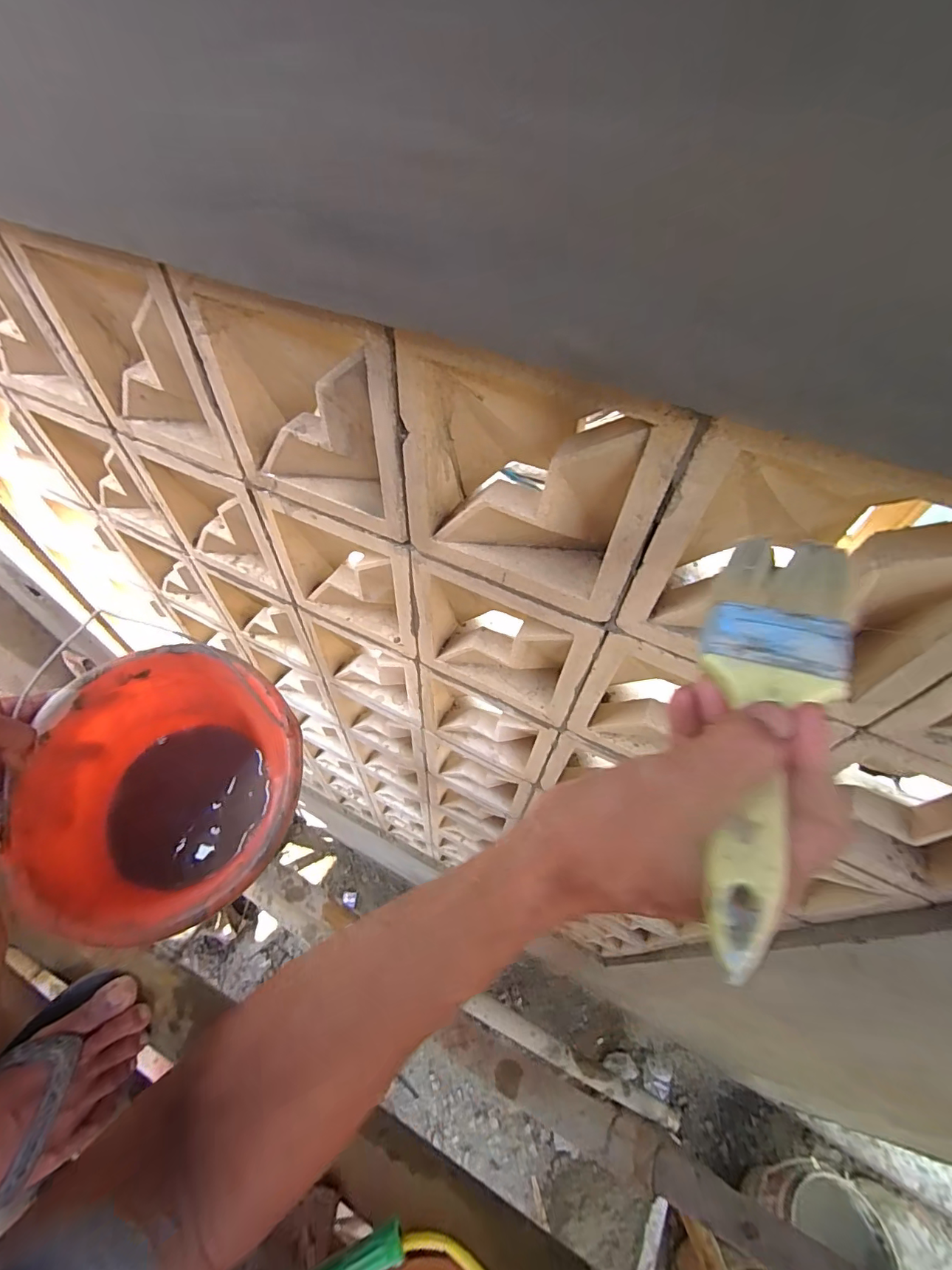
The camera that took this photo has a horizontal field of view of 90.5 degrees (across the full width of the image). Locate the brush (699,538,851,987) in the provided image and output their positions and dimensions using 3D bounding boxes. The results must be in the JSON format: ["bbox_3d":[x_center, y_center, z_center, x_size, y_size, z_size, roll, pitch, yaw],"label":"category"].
[{"bbox_3d":[0.126,0.034,0.207,0.055,0.016,0.199,20,63,11],"label":"brush"}]

